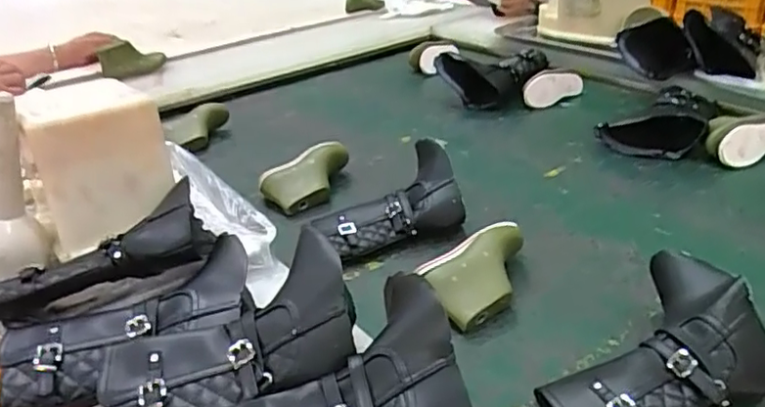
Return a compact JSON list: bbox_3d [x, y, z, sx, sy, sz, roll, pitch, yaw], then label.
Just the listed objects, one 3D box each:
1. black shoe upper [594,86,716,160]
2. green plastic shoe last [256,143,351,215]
[{"bbox_3d":[0.466,-0.138,1.041,0.159,0.076,0.181,16,35,31],"label":"black shoe upper"},{"bbox_3d":[-0.115,-0.043,0.919,0.089,0.057,0.146,12,33,27],"label":"green plastic shoe last"}]

